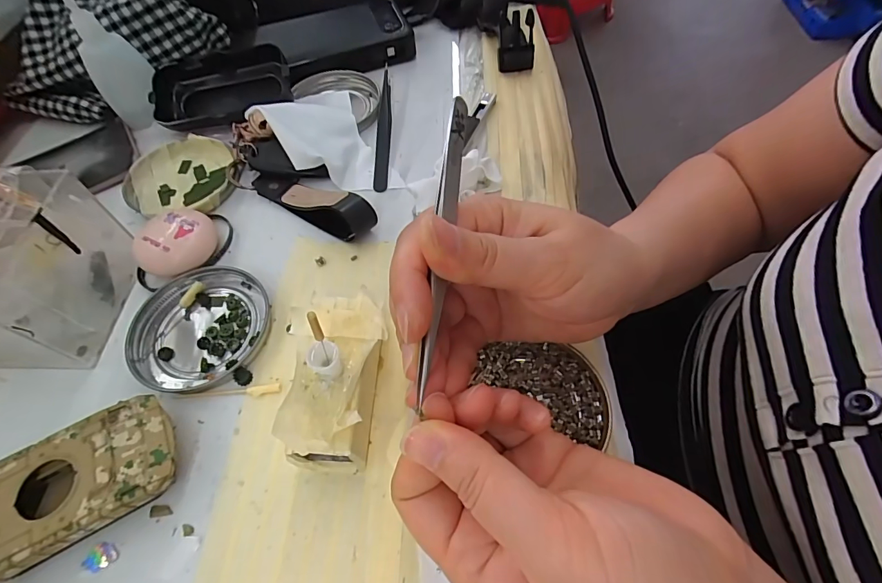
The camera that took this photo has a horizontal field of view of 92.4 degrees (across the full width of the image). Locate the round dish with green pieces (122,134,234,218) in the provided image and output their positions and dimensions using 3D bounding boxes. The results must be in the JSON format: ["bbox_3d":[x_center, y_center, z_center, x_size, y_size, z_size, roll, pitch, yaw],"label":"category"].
[{"bbox_3d":[-0.194,-0.083,0.315,0.075,0.014,0.074,-14,60,-6],"label":"round dish with green pieces"}]

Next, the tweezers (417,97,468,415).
[{"bbox_3d":[0.001,-0.023,0.160,0.007,0.012,0.125,5,71,6],"label":"tweezers"}]

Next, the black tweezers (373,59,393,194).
[{"bbox_3d":[-0.046,-0.138,0.339,0.011,0.007,0.146,-2,59,2],"label":"black tweezers"}]

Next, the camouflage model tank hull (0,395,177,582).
[{"bbox_3d":[-0.171,0.093,0.198,0.095,0.025,0.054,-29,62,-14],"label":"camouflage model tank hull"}]

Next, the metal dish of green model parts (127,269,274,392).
[{"bbox_3d":[-0.142,0.021,0.249,0.076,0.008,0.076,-1,59,2],"label":"metal dish of green model parts"}]

